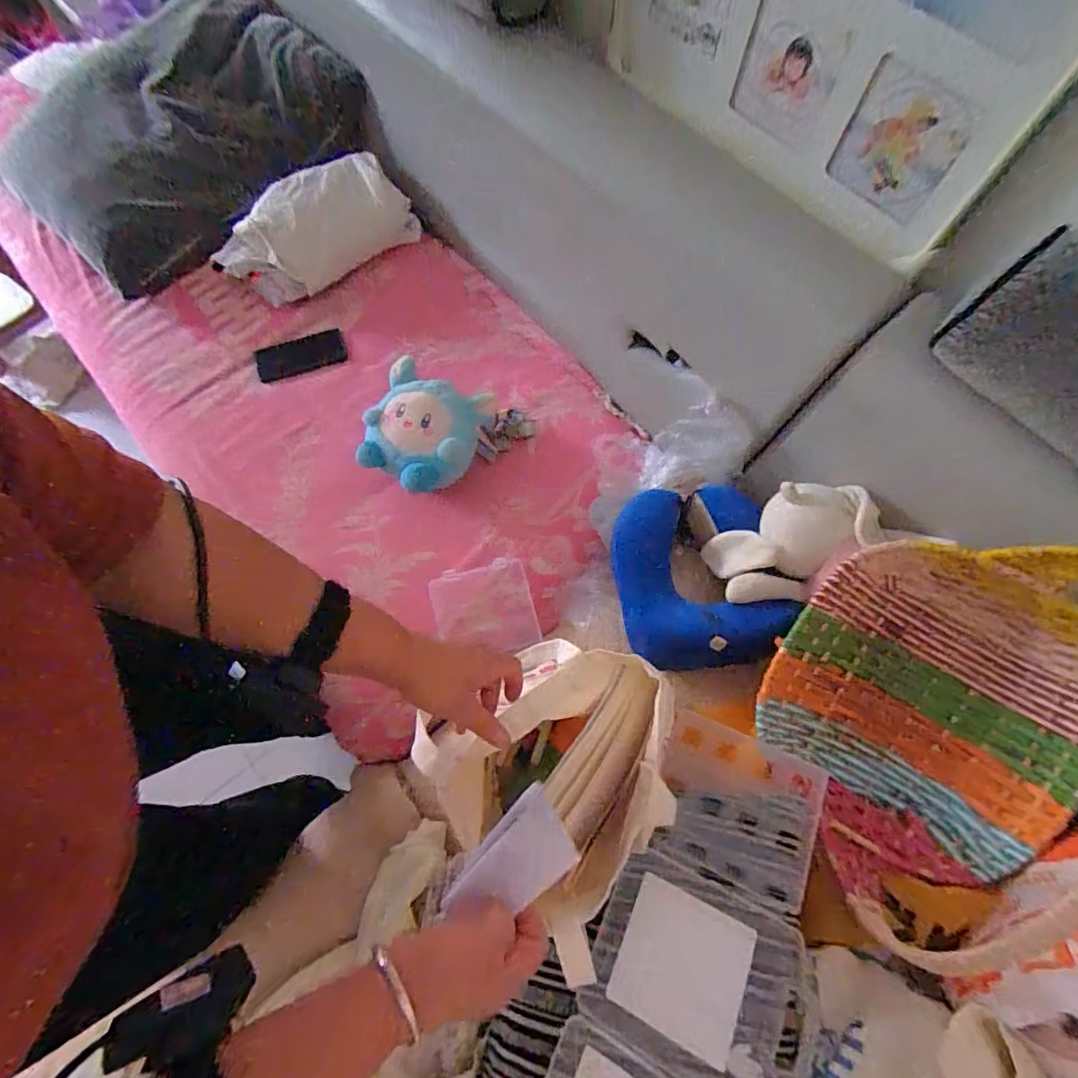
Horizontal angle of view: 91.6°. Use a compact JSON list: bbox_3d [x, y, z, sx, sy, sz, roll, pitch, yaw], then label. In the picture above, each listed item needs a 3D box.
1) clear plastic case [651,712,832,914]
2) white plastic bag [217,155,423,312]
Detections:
[{"bbox_3d":[0.213,0.290,0.572,0.160,0.023,0.148,15,61,24],"label":"clear plastic case"},{"bbox_3d":[-0.422,-0.586,1.002,0.357,0.114,0.168,-39,76,-13],"label":"white plastic bag"}]

